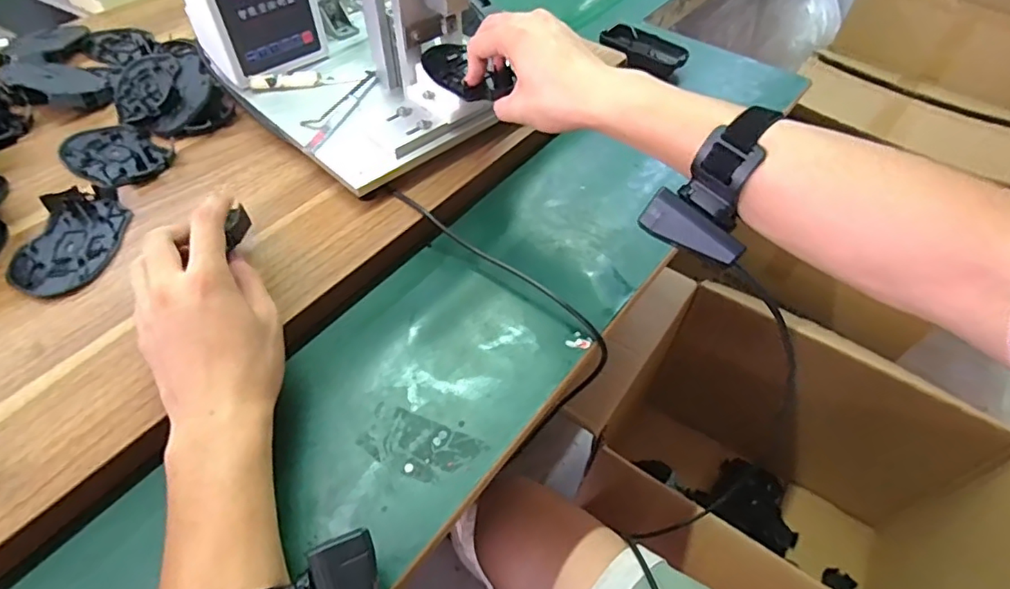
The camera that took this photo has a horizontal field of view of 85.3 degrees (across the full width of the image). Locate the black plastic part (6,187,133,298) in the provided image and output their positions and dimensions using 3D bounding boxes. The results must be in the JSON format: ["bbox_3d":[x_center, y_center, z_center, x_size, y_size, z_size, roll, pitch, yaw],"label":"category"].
[{"bbox_3d":[-0.356,-0.049,0.452,0.074,0.012,0.117,-2,51,-4],"label":"black plastic part"}]

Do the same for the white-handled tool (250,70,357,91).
[{"bbox_3d":[-0.205,-0.221,0.562,0.105,0.013,0.020,-6,51,-7],"label":"white-handled tool"}]

